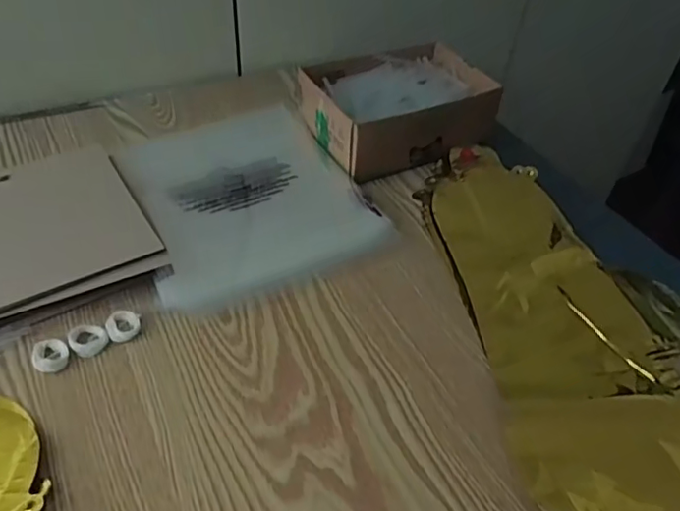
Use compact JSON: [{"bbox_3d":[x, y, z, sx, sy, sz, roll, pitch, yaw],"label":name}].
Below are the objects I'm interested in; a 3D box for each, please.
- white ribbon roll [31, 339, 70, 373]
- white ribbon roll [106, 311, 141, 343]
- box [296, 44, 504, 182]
[{"bbox_3d":[-0.207,0.072,0.407,0.024,0.006,0.026,3,45,-3],"label":"white ribbon roll"},{"bbox_3d":[-0.164,0.053,0.431,0.024,0.005,0.026,3,45,-3],"label":"white ribbon roll"},{"bbox_3d":[0.065,-0.157,0.604,0.186,0.064,0.136,-20,50,-23],"label":"box"}]

